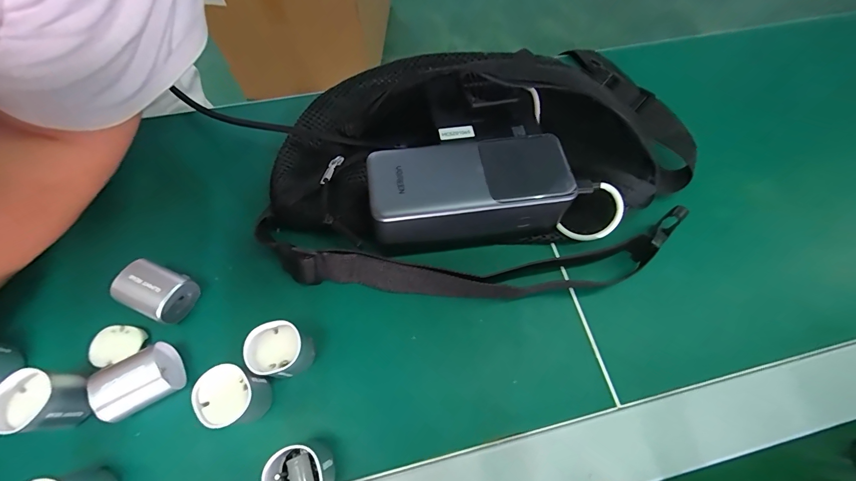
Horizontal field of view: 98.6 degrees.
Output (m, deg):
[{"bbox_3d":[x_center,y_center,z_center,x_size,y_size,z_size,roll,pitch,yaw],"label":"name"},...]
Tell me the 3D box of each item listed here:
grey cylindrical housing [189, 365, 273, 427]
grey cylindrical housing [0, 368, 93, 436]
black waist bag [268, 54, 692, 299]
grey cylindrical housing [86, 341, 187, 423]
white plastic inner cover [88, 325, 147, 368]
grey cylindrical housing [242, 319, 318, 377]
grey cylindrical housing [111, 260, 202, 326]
[{"bbox_3d":[-0.110,0.088,0.210,0.027,0.037,0.030,-5,65,-6],"label":"grey cylindrical housing"},{"bbox_3d":[-0.210,0.088,0.203,0.029,0.033,0.031,1,65,-3],"label":"grey cylindrical housing"},{"bbox_3d":[0.035,-0.067,0.269,0.310,0.054,0.215,-8,66,-7],"label":"black waist bag"},{"bbox_3d":[-0.166,0.082,0.213,0.036,0.028,0.031,-29,70,-16],"label":"grey cylindrical housing"},{"bbox_3d":[-0.192,0.065,0.228,0.028,0.006,0.023,0,65,-4],"label":"white plastic inner cover"},{"bbox_3d":[-0.087,0.066,0.221,0.032,0.035,0.030,1,65,-3],"label":"grey cylindrical housing"},{"bbox_3d":[-0.172,0.032,0.234,0.041,0.024,0.029,21,66,6],"label":"grey cylindrical housing"}]

